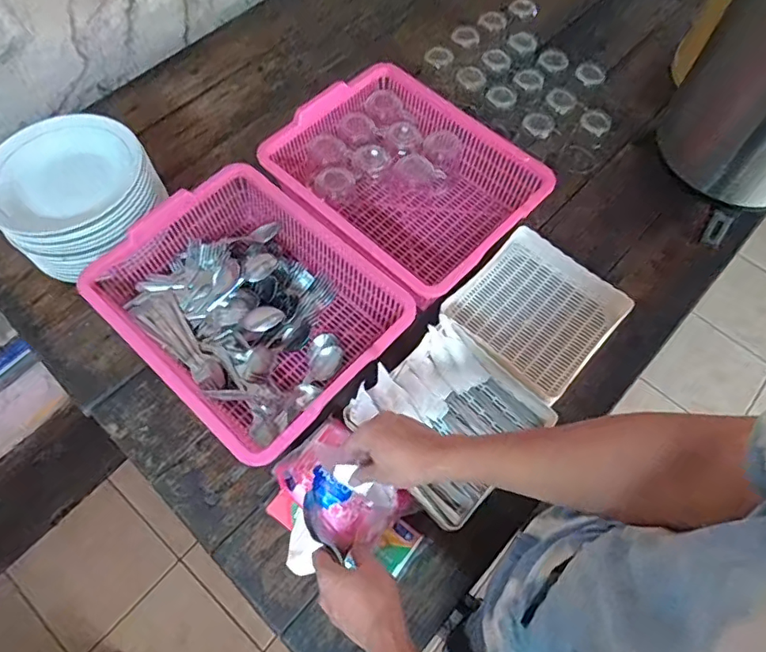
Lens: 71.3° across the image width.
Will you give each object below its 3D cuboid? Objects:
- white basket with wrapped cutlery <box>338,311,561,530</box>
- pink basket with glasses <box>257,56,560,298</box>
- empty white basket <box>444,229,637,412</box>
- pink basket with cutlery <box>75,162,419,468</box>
[{"bbox_3d":[0.091,0.126,0.739,0.211,0.058,0.209,-40,71,-18],"label":"white basket with wrapped cutlery"},{"bbox_3d":[0.035,-0.227,0.881,0.378,0.132,0.300,40,70,17],"label":"pink basket with glasses"},{"bbox_3d":[0.226,-0.021,0.813,0.213,0.059,0.210,42,71,17],"label":"empty white basket"},{"bbox_3d":[-0.192,-0.025,0.787,0.391,0.115,0.309,40,70,17],"label":"pink basket with cutlery"}]

